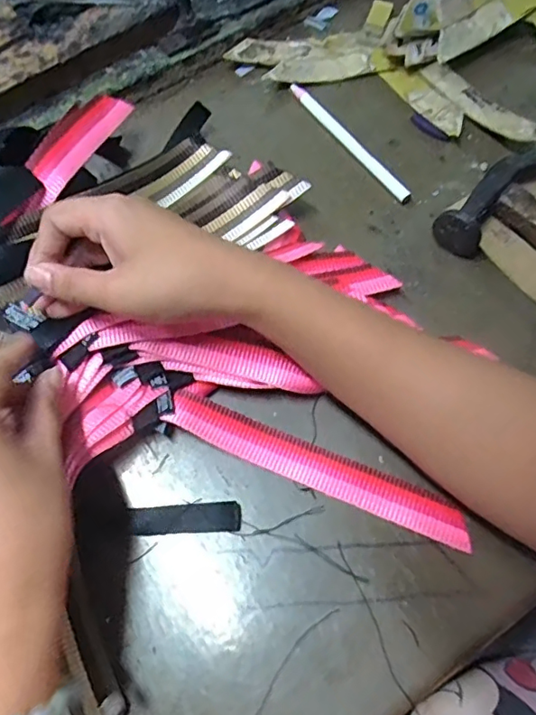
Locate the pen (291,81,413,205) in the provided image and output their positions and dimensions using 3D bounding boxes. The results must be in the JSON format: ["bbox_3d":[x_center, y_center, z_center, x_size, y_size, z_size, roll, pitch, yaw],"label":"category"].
[{"bbox_3d":[0.062,-0.167,0.414,0.011,0.009,0.137,-33,70,-12],"label":"pen"}]

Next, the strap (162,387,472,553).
[{"bbox_3d":[0.028,0.062,0.313,0.179,0.015,0.026,22,70,10],"label":"strap"}]

